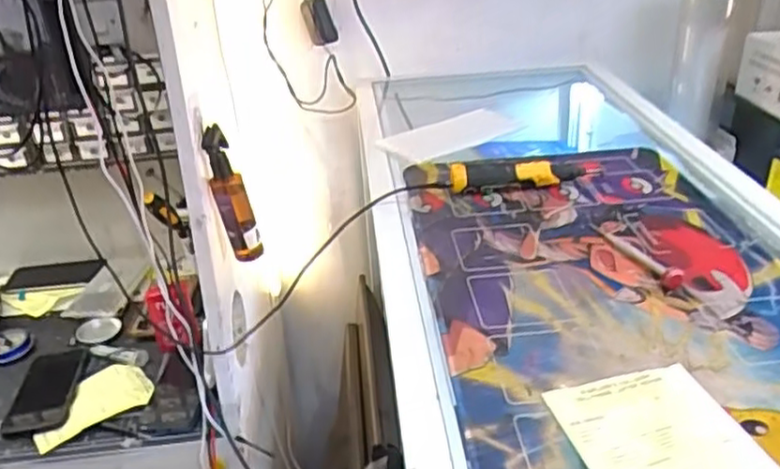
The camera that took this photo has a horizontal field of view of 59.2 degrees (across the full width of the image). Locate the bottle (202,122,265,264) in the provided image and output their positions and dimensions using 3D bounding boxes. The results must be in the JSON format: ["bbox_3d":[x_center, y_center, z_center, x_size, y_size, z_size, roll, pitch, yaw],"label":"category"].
[{"bbox_3d":[-0.186,-0.044,0.814,0.040,0.172,0.043,-10,29,-11],"label":"bottle"}]

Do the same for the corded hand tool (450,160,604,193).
[{"bbox_3d":[0.146,-0.065,0.738,0.162,0.029,0.028,-4,29,3],"label":"corded hand tool"}]

